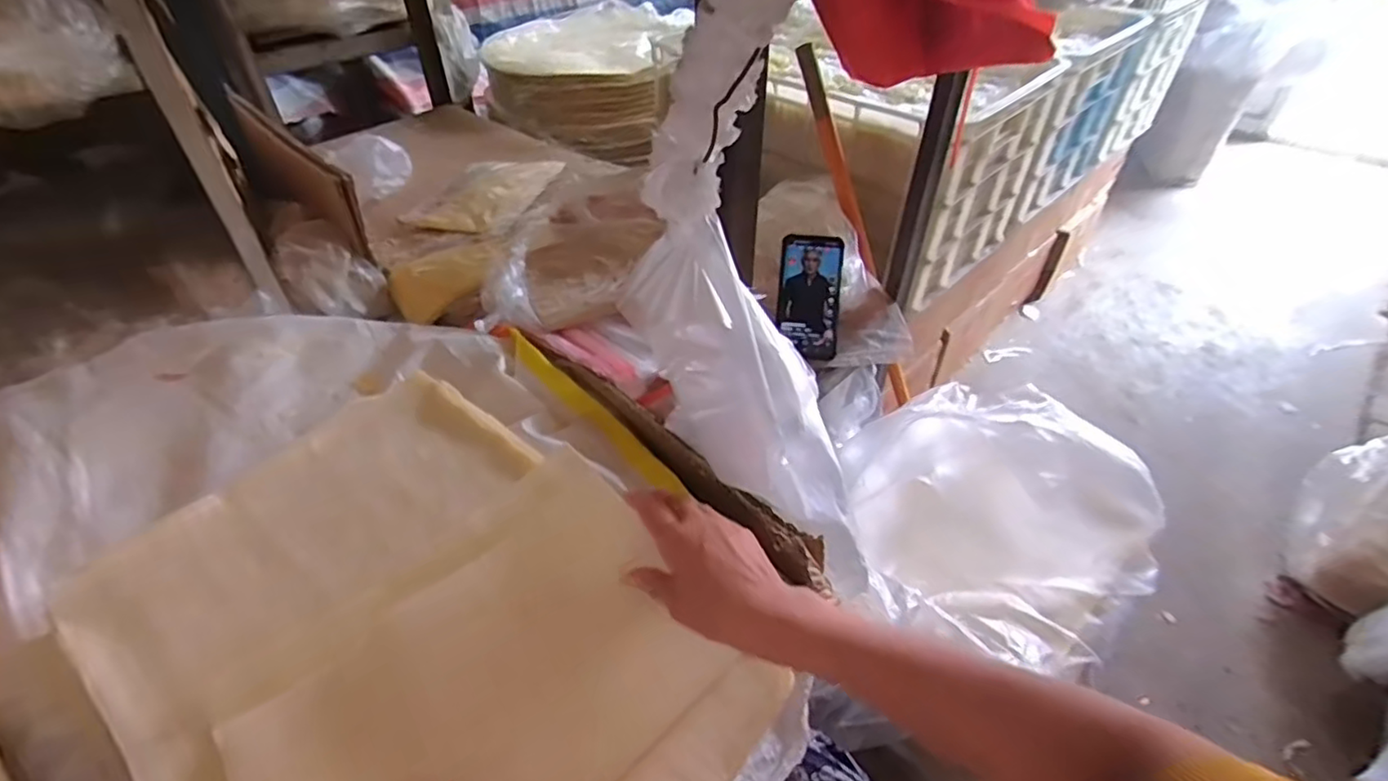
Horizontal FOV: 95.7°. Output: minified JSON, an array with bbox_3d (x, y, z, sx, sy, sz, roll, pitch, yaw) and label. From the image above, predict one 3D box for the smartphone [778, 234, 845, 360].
[{"bbox_3d":[0.142,-0.115,0.767,0.075,0.015,0.150,0,84,2],"label":"smartphone"}]

